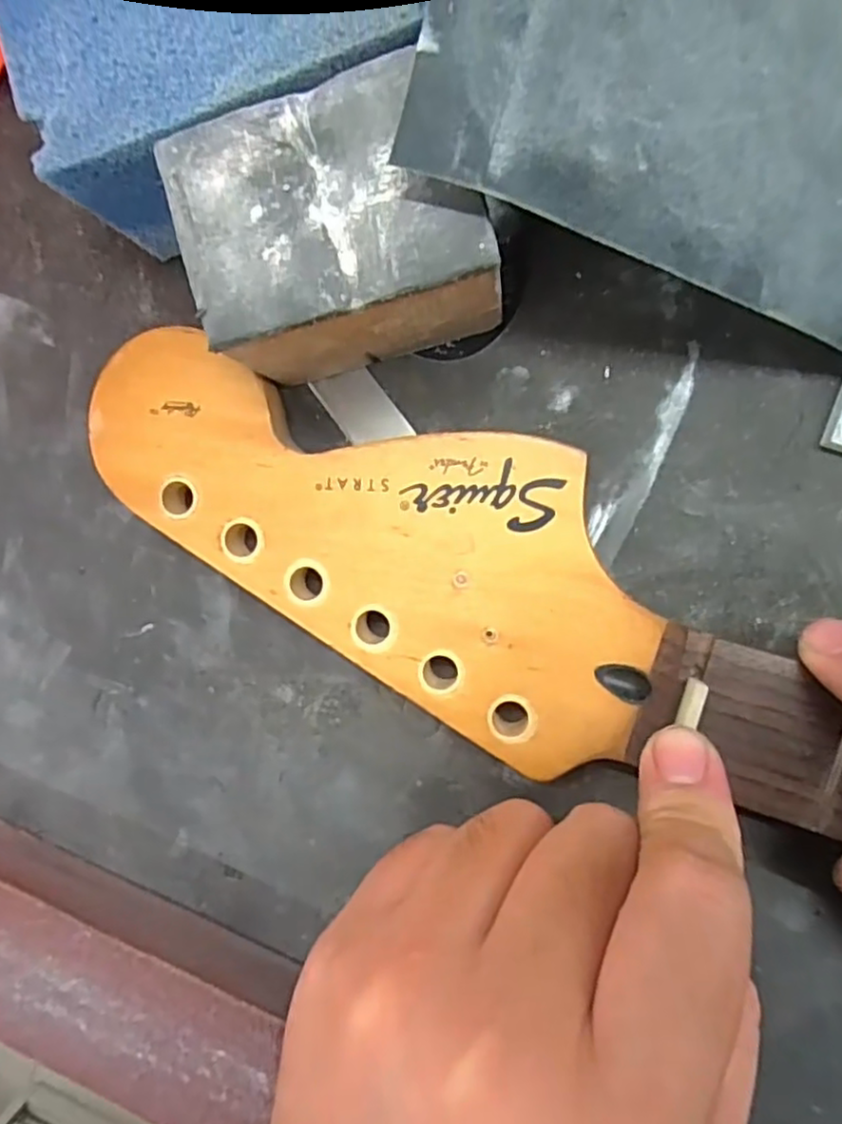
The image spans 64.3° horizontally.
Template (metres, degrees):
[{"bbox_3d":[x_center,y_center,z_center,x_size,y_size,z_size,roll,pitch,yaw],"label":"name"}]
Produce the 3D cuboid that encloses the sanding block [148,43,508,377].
[{"bbox_3d":[-0.018,-0.081,0.180,0.068,0.056,0.056,-16,90,10],"label":"sanding block"}]

